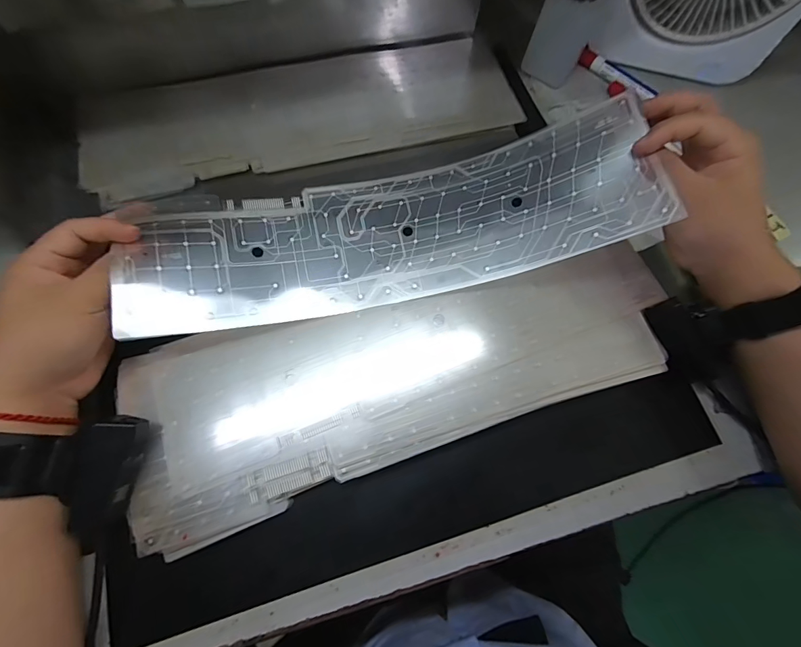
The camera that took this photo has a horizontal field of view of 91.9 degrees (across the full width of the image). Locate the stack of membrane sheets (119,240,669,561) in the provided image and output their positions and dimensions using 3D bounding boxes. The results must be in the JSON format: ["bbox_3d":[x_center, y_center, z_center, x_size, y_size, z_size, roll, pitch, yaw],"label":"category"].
[{"bbox_3d":[0.013,0.033,0.309,0.427,0.017,0.136,-17,72,-9],"label":"stack of membrane sheets"}]

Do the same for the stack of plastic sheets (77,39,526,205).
[{"bbox_3d":[-0.098,-0.224,0.404,0.433,0.015,0.132,-15,72,-8],"label":"stack of plastic sheets"}]

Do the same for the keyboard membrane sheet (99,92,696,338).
[{"bbox_3d":[-0.005,-0.077,0.306,0.383,0.059,0.111,-13,71,-2],"label":"keyboard membrane sheet"}]

